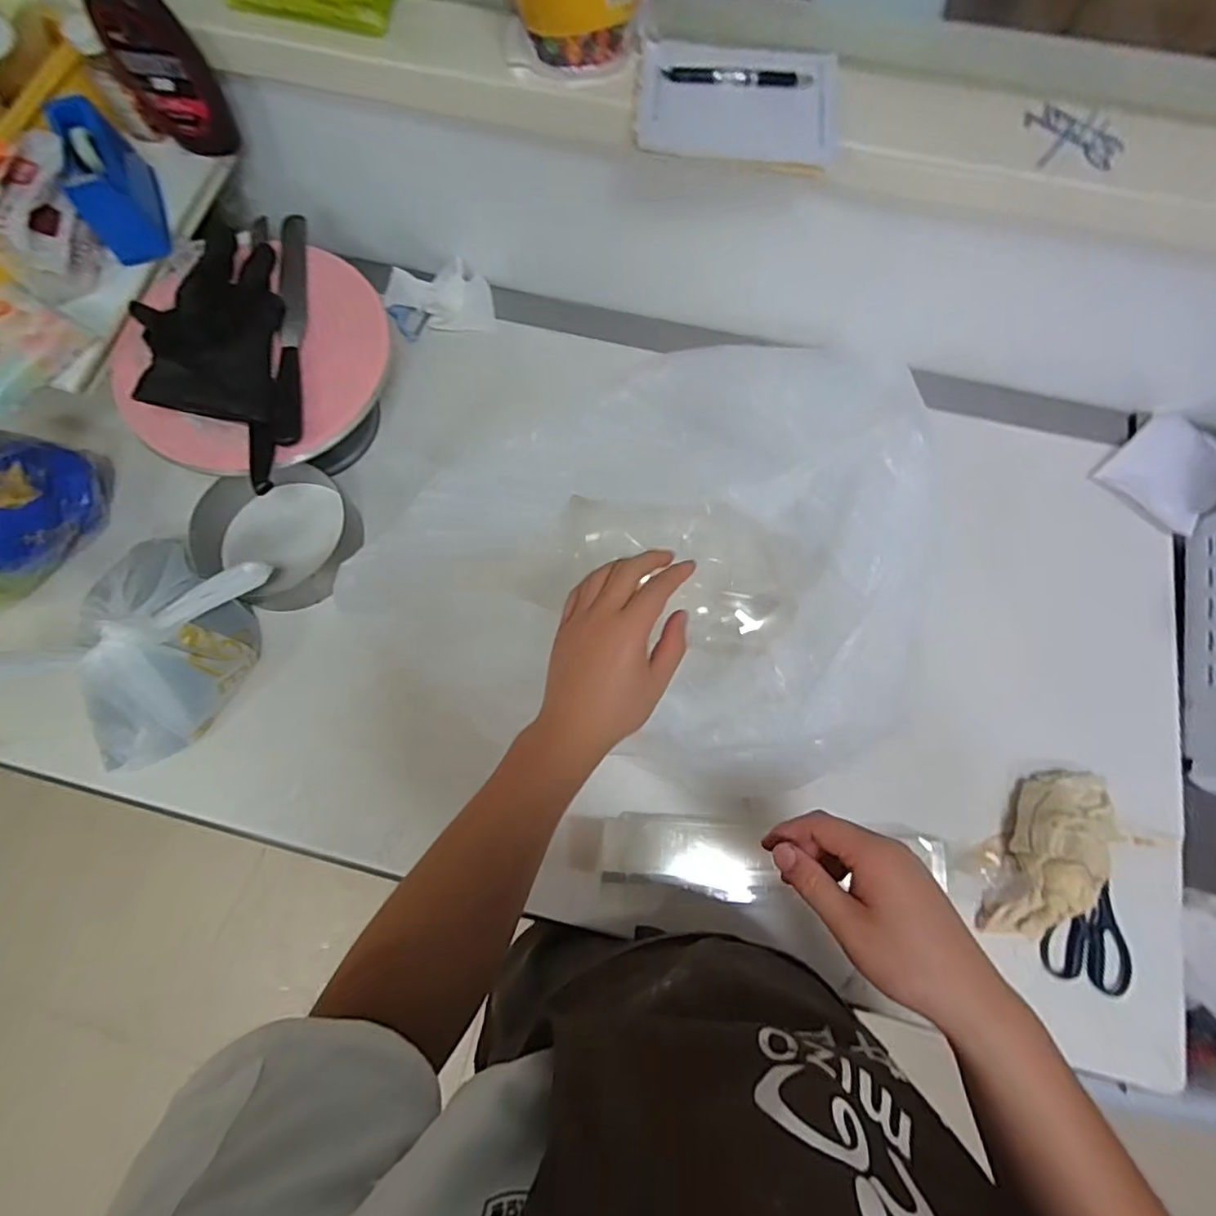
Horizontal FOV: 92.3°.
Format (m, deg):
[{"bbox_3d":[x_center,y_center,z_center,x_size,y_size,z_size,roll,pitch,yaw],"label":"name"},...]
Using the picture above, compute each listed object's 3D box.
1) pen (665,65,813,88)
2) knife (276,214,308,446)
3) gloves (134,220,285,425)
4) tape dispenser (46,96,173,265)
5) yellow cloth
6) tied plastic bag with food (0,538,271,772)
[{"bbox_3d":[0.126,-0.513,0.565,0.141,0.007,0.016,3,74,1],"label":"pen"},{"bbox_3d":[-0.349,-0.313,0.645,0.029,0.022,0.305,-9,74,-2],"label":"knife"},{"bbox_3d":[-0.417,-0.310,0.627,0.114,0.025,0.263,7,63,-33],"label":"gloves"},{"bbox_3d":[-0.549,-0.470,0.642,0.063,0.095,0.135,-23,75,-6],"label":"tape dispenser"},{"bbox_3d":[0.463,0.252,0.590,0.101,0.060,0.196,30,76,8],"label":"yellow cloth"},{"bbox_3d":[-0.485,0.042,0.596,0.168,0.165,0.241,14,75,4],"label":"tied plastic bag with food"}]

